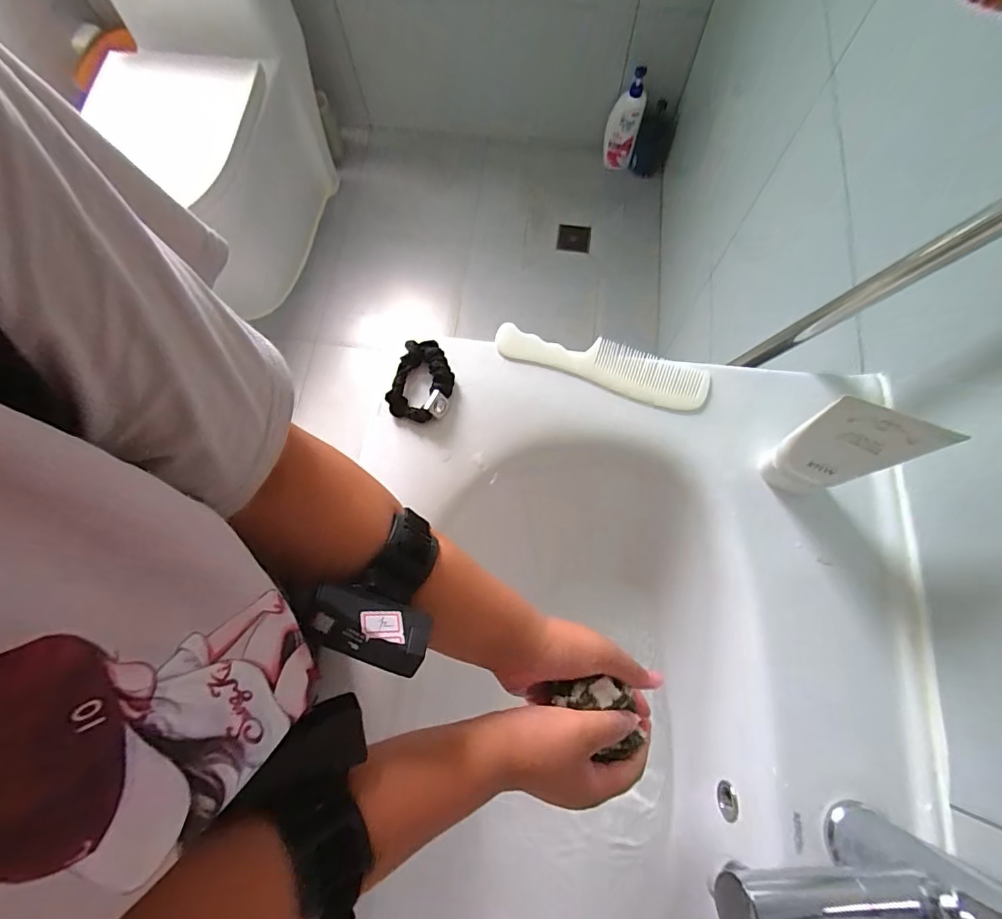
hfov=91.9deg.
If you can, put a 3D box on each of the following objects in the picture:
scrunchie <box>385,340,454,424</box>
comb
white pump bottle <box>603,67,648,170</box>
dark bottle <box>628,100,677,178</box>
[{"bbox_3d":[-0.076,-0.076,0.476,0.057,0.021,0.079,16,74,6],"label":"scrunchie"},{"bbox_3d":[0.099,-0.097,0.488,0.212,0.010,0.052,16,74,7],"label":"comb"},{"bbox_3d":[0.356,-0.980,1.407,0.094,0.268,0.076,12,73,5],"label":"white pump bottle"},{"bbox_3d":[0.447,-0.922,1.415,0.108,0.195,0.055,12,73,5],"label":"dark bottle"}]

